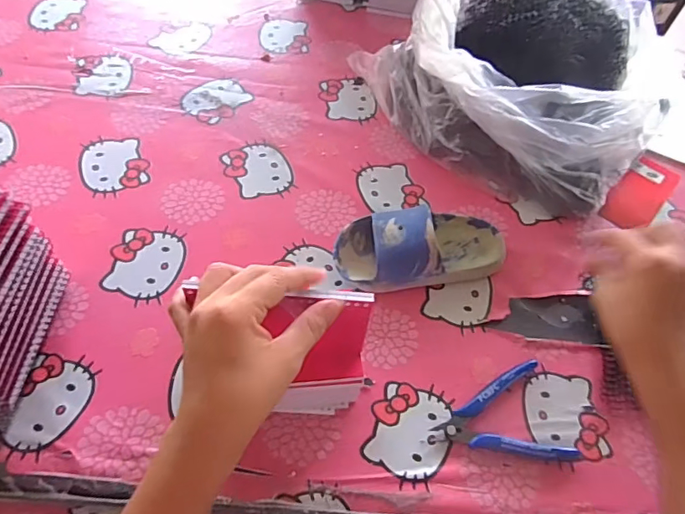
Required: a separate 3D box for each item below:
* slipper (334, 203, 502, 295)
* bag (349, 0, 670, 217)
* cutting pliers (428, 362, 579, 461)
[{"bbox_3d":[0.083,-0.013,0.500,0.175,0.061,0.085,-2,58,-6],"label":"slipper"},{"bbox_3d":[0.207,-0.236,0.595,0.367,0.157,0.304,13,58,3],"label":"bag"},{"bbox_3d":[0.140,0.148,0.432,0.118,0.015,0.086,-14,60,-13],"label":"cutting pliers"}]

